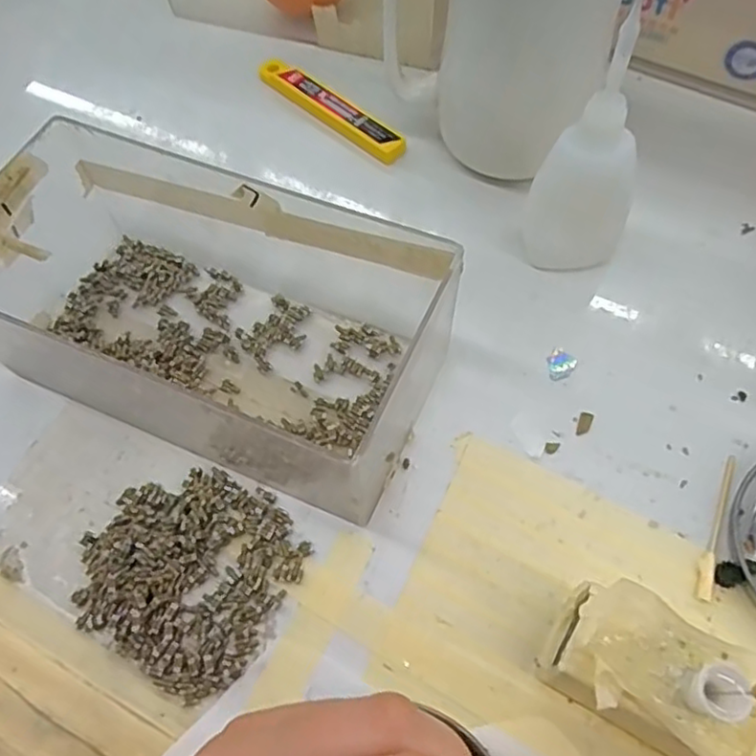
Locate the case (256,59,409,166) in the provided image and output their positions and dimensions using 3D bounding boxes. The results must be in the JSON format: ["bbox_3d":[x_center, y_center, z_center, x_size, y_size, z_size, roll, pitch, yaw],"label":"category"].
[{"bbox_3d":[-0.027,-0.146,0.363,0.102,0.008,0.019,40,71,22],"label":"case"}]

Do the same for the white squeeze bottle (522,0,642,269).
[{"bbox_3d":[0.085,-0.084,0.268,0.032,0.107,0.034,-1,61,2],"label":"white squeeze bottle"}]

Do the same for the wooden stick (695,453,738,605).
[{"bbox_3d":[0.126,0.054,0.248,0.006,0.004,0.059,20,64,13],"label":"wooden stick"}]

